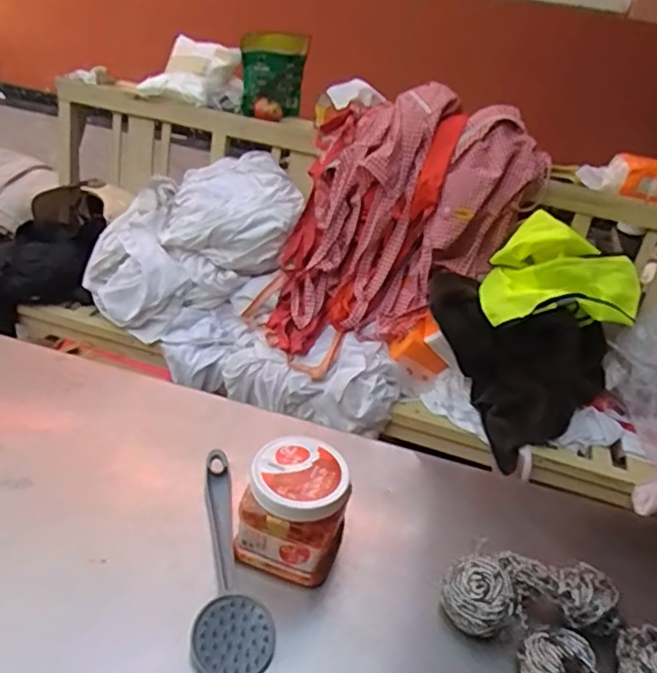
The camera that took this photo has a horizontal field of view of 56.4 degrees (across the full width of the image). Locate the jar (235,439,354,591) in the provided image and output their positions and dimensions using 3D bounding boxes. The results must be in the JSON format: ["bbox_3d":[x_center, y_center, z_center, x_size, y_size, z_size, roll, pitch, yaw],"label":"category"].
[{"bbox_3d":[-0.030,0.160,0.577,0.090,0.094,0.091,14,35,11],"label":"jar"}]

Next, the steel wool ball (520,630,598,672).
[{"bbox_3d":[0.186,0.277,0.504,0.057,0.036,0.054,5,34,-3],"label":"steel wool ball"}]

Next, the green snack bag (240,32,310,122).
[{"bbox_3d":[-0.133,-0.674,1.613,0.062,0.205,0.199,30,38,31],"label":"green snack bag"}]

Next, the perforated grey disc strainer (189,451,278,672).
[{"bbox_3d":[-0.091,0.197,0.574,0.066,0.023,0.236,0,35,-11],"label":"perforated grey disc strainer"}]

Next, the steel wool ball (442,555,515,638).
[{"bbox_3d":[0.133,0.233,0.547,0.060,0.043,0.051,23,37,22],"label":"steel wool ball"}]

